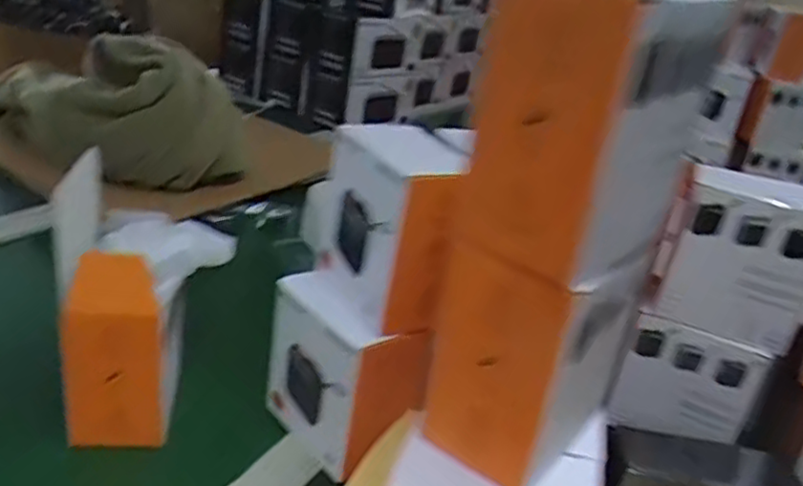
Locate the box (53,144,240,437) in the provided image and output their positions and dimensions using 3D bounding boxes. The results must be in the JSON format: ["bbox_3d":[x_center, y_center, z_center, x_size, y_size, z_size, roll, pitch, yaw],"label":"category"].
[{"bbox_3d":[-0.176,0.040,0.490,0.099,0.171,0.093,6,25,-8],"label":"box"}]

